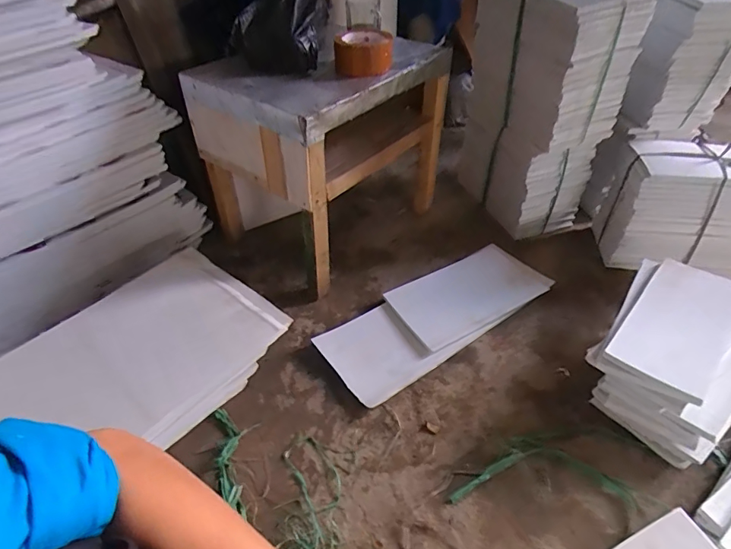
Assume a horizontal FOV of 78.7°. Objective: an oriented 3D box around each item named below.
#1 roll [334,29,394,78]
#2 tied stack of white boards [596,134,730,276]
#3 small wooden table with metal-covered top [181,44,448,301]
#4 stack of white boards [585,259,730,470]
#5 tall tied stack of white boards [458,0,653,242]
[{"bbox_3d":[-0.004,-0.401,0.805,0.102,0.050,0.115,-2,43,0],"label":"roll"},{"bbox_3d":[0.671,-0.138,0.935,0.290,0.232,0.187,5,43,7],"label":"tied stack of white boards"},{"bbox_3d":[-0.084,-0.268,0.953,0.325,0.354,0.415,27,50,28],"label":"small wooden table with metal-covered top"},{"bbox_3d":[0.502,0.134,0.699,0.233,0.145,0.289,31,52,30],"label":"stack of white boards"},{"bbox_3d":[0.359,-0.370,0.983,0.167,0.462,0.316,-16,45,-15],"label":"tall tied stack of white boards"}]

